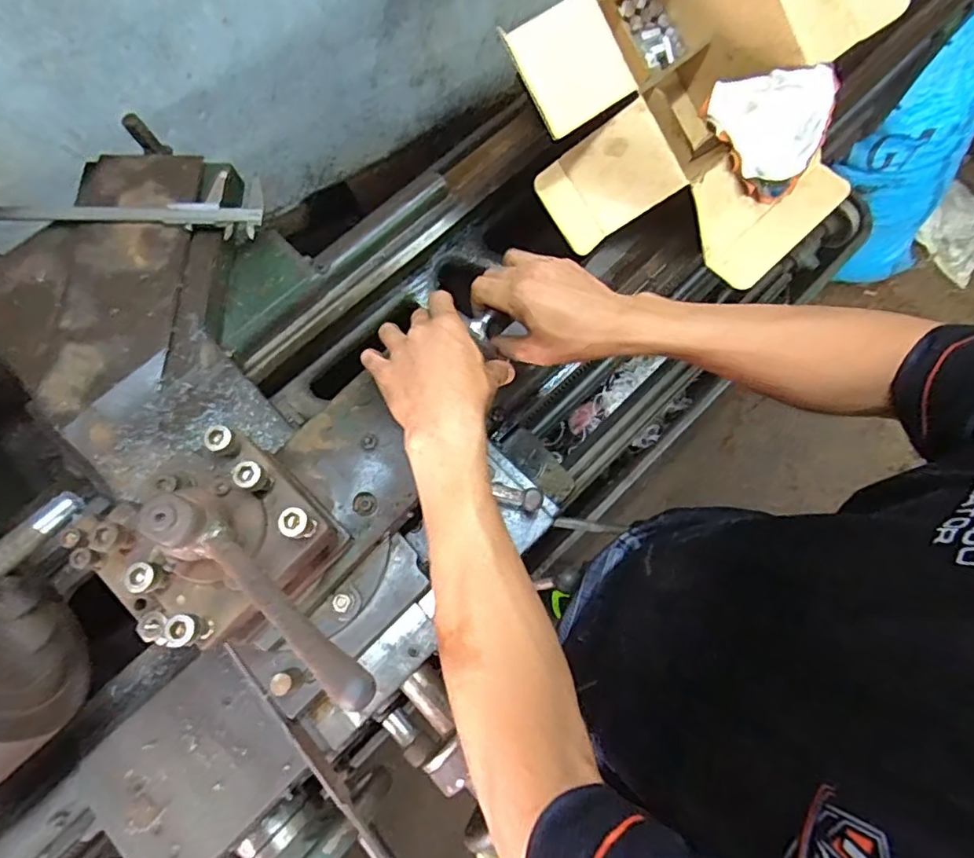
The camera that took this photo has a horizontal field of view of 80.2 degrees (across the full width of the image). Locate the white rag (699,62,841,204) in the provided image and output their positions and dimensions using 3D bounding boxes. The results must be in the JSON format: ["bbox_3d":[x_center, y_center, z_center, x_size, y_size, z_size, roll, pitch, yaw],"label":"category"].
[{"bbox_3d":[0.332,-0.342,0.677,0.172,0.081,0.120,-20,73,-6],"label":"white rag"}]

